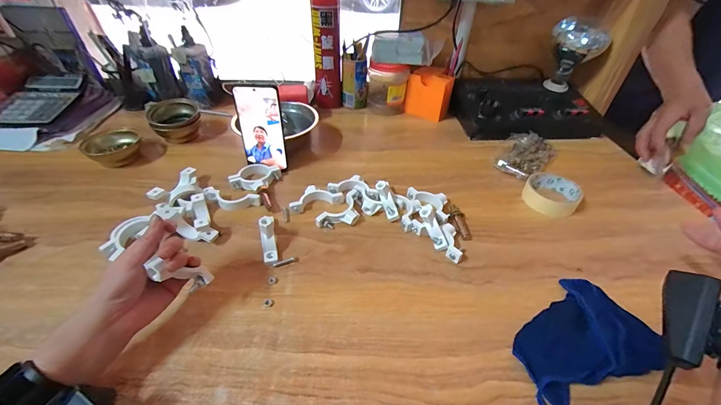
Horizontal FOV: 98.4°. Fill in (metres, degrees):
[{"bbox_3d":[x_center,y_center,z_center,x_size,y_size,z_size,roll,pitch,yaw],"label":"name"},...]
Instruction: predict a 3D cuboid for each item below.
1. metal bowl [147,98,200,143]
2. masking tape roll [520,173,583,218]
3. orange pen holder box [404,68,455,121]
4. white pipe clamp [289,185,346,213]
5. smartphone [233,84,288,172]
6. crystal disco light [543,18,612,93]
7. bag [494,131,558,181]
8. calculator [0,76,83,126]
[{"bbox_3d":[-0.394,-0.174,0.666,0.091,0.068,0.094,1,42,-1],"label":"metal bowl"},{"bbox_3d":[0.331,-0.016,0.538,0.083,0.026,0.081,1,42,-1],"label":"masking tape roll"},{"bbox_3d":[0.170,-0.269,0.767,0.099,0.100,0.066,24,46,24],"label":"orange pen holder box"},{"bbox_3d":[-0.076,-0.010,0.528,0.087,0.017,0.042,-12,44,-14],"label":"white pipe clamp"},{"bbox_3d":[-0.172,-0.128,0.543,0.072,0.149,0.011,3,37,-2],"label":"smartphone"},{"bbox_3d":[0.512,-0.352,0.751,0.116,0.146,0.107,25,47,23],"label":"crystal disco light"},{"bbox_3d":[0.333,-0.100,0.618,0.091,0.034,0.145,25,47,23],"label":"bag"},{"bbox_3d":[-0.709,-0.223,0.683,0.135,0.046,0.157,3,42,1],"label":"calculator"}]

